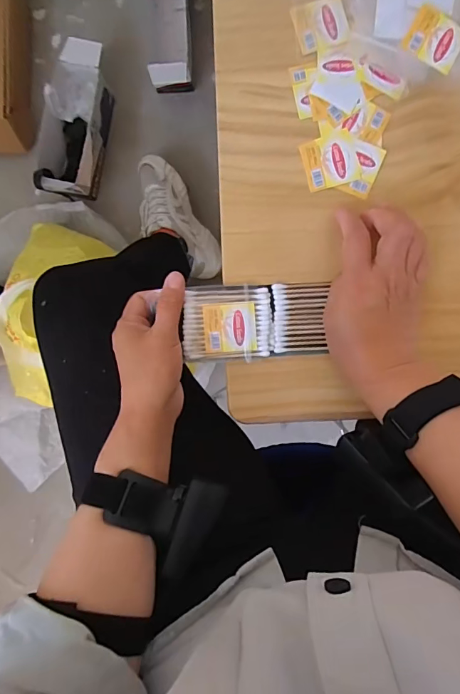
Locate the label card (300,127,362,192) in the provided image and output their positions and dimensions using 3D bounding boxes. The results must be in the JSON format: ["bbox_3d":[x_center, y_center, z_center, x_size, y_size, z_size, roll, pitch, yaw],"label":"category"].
[{"bbox_3d":[0.084,-0.156,0.344,0.045,0.004,0.043,-16,93,1],"label":"label card"}]

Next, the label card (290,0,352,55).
[{"bbox_3d":[0.075,-0.266,0.338,0.042,0.004,0.040,-16,90,2],"label":"label card"}]

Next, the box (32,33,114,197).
[{"bbox_3d":[-0.299,-0.426,0.799,0.106,0.139,0.278,11,93,0],"label":"box"}]

